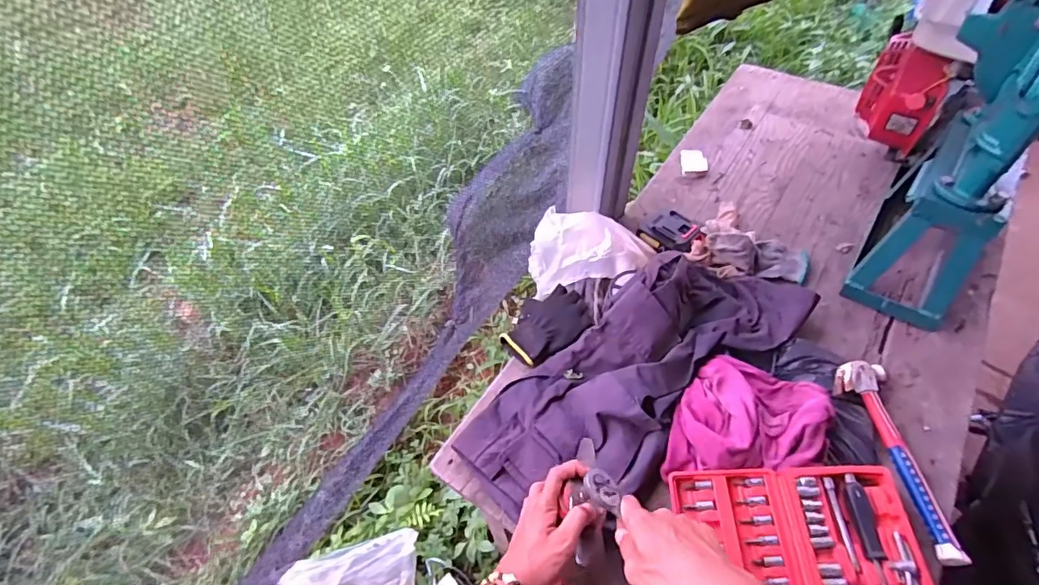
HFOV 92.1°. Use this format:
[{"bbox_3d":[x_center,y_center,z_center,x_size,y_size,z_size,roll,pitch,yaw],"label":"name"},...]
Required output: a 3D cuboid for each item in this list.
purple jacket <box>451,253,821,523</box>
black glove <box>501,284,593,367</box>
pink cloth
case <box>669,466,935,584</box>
[{"bbox_3d":[0.178,0.104,0.701,0.543,0.089,0.227,-35,62,-17],"label":"purple jacket"},{"bbox_3d":[0.040,0.050,0.805,0.144,0.039,0.113,-26,60,-12],"label":"black glove"},{"bbox_3d":[0.294,0.154,0.654,0.212,0.053,0.148,-2,58,3],"label":"pink cloth"},{"bbox_3d":[0.315,0.318,0.551,0.253,0.030,0.234,-2,58,3],"label":"case"}]

